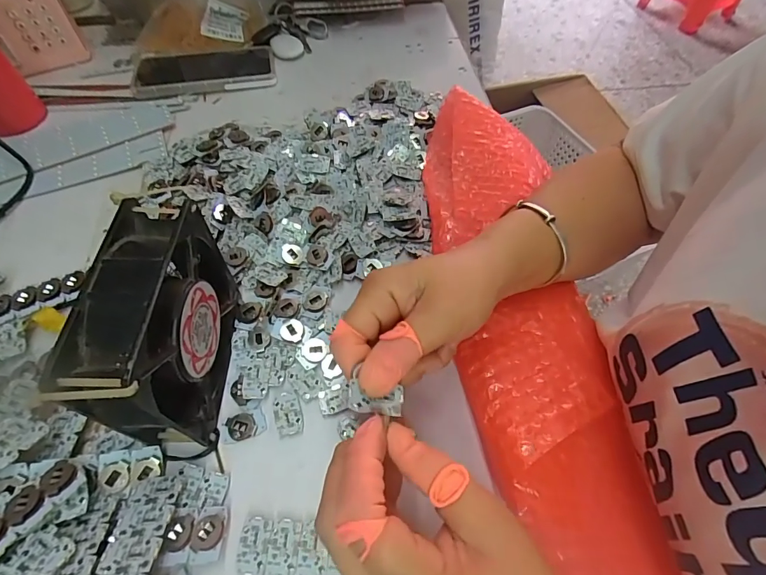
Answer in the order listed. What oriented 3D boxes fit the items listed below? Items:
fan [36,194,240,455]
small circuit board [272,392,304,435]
[{"bbox_3d":[-0.131,0.028,0.248,0.043,0.110,0.124,1,58,-1],"label":"fan"},{"bbox_3d":[-0.067,0.089,0.285,0.019,0.004,0.029,-12,59,-9],"label":"small circuit board"}]

